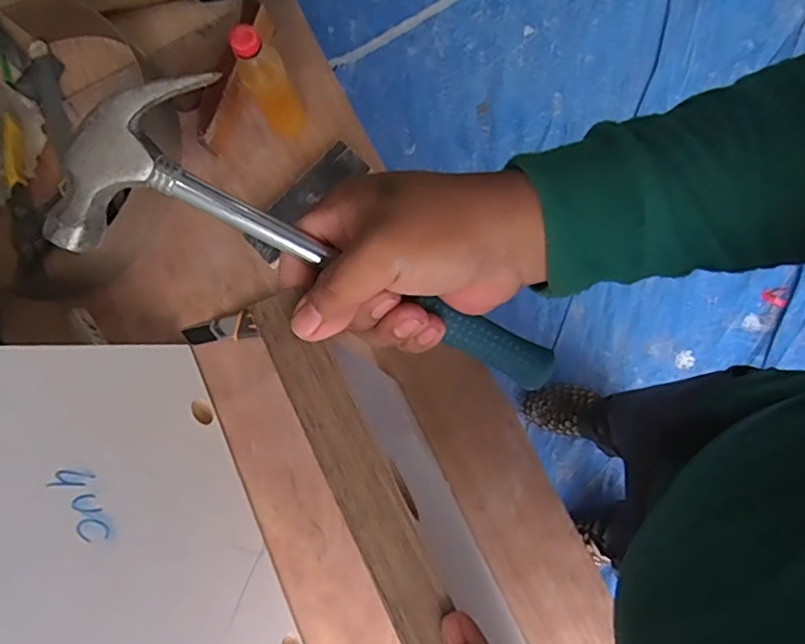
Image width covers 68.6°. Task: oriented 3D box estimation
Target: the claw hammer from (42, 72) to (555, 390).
[{"bbox_3d":[-0.028,-0.045,0.297,0.254,0.032,0.088,17,106,-15],"label":"claw hammer"}]

